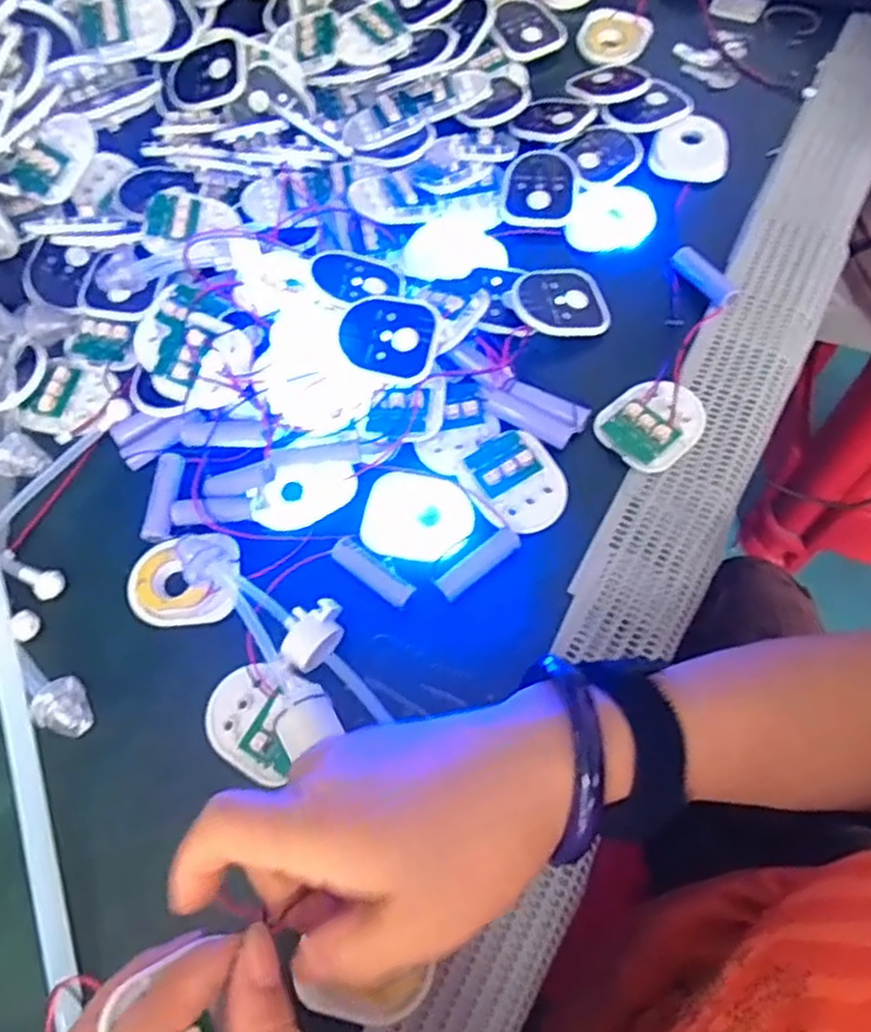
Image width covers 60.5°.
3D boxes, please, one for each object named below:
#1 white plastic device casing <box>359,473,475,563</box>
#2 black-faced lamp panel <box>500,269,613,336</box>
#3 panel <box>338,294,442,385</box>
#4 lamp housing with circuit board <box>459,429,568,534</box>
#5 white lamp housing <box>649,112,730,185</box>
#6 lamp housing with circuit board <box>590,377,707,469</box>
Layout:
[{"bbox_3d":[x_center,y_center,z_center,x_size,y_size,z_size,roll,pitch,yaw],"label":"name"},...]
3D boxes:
[{"bbox_3d":[-0.010,0.000,0.405,0.059,0.006,0.050,9,66,10],"label":"white plastic device casing"},{"bbox_3d":[0.073,-0.129,0.452,0.060,0.010,0.047,-6,70,-16],"label":"black-faced lamp panel"},{"bbox_3d":[-0.026,-0.100,0.418,0.056,0.007,0.051,16,78,11],"label":"panel"},{"bbox_3d":[0.046,-0.021,0.407,0.049,0.010,0.057,-37,67,-11],"label":"lamp housing with circuit board"},{"bbox_3d":[0.175,-0.252,0.509,0.051,0.008,0.058,10,66,10],"label":"white lamp housing"},{"bbox_3d":[0.121,-0.052,0.418,0.054,0.012,0.049,-40,67,-13],"label":"lamp housing with circuit board"}]

